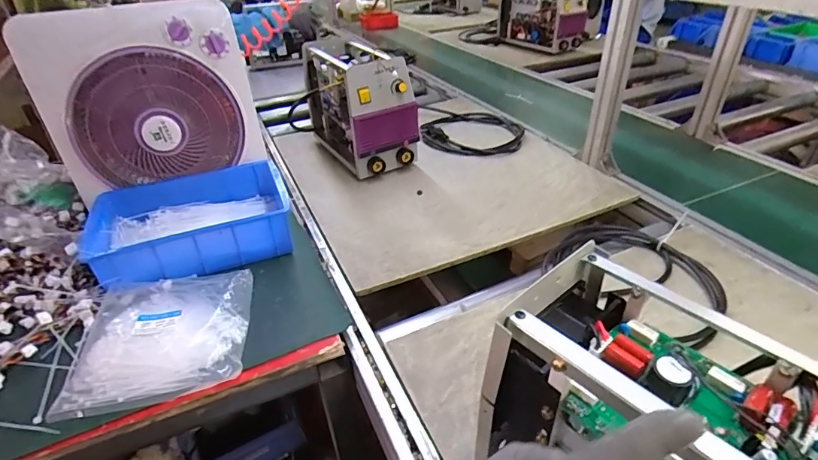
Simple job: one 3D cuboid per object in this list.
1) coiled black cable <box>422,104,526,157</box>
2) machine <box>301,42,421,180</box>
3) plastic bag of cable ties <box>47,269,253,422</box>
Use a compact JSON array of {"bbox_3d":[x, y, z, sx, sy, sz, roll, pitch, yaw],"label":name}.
[{"bbox_3d":[0.162,-0.272,1.178,0.255,0.029,0.299,-2,35,2],"label":"coiled black cable"},{"bbox_3d":[-0.123,-0.287,1.043,0.144,0.246,0.310,-21,39,-24],"label":"machine"},{"bbox_3d":[-0.326,0.137,0.589,0.212,0.041,0.200,-10,35,-7],"label":"plastic bag of cable ties"}]

